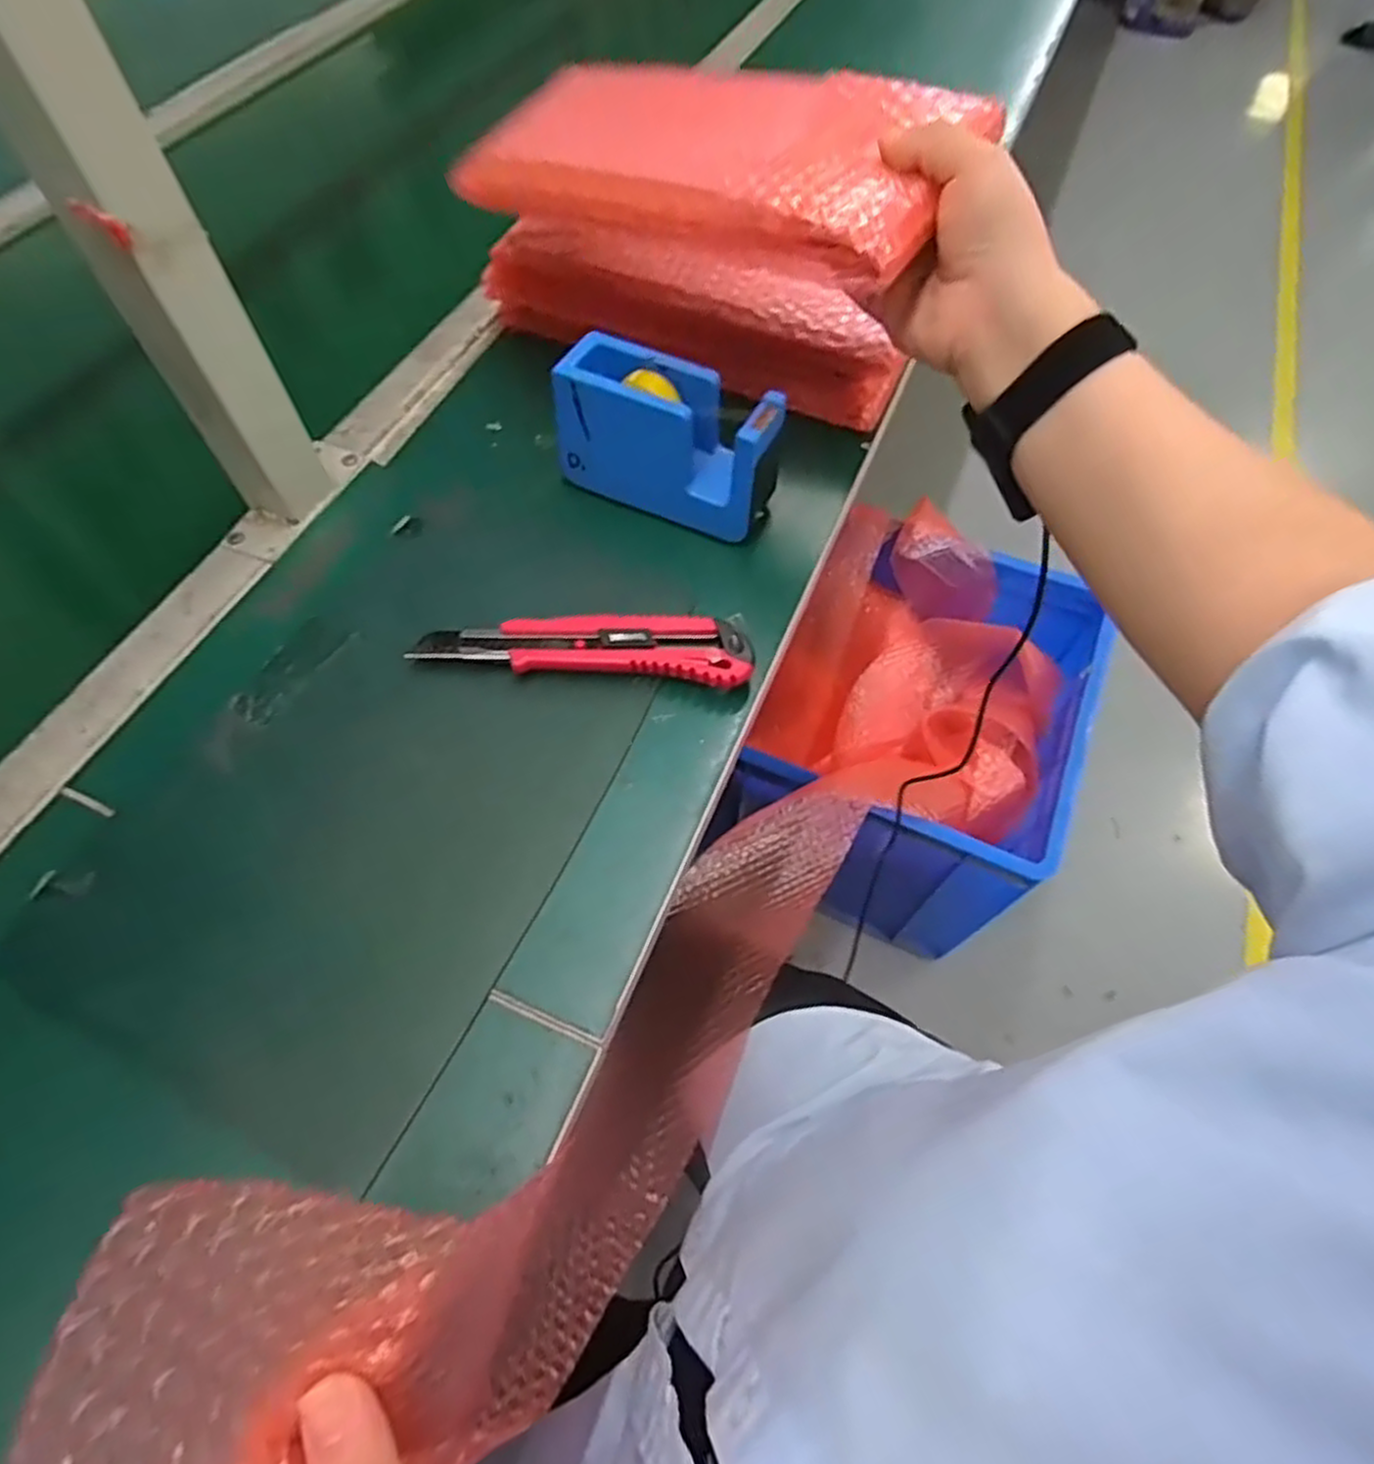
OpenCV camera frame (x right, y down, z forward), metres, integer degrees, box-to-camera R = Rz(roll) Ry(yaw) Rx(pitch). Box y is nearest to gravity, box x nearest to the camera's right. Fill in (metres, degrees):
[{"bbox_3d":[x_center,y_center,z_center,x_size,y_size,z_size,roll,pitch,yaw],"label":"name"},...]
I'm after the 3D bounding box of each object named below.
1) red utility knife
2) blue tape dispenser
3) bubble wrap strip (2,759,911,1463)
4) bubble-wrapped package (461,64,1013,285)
[{"bbox_3d":[-0.055,-0.045,0.411,0.177,0.018,0.038,4,60,2],"label":"red utility knife"},{"bbox_3d":[-0.013,-0.171,0.450,0.126,0.077,0.051,21,62,11],"label":"blue tape dispenser"},{"bbox_3d":[0.004,0.160,0.492,0.124,0.752,0.222,32,102,17],"label":"bubble wrap strip"},{"bbox_3d":[0.011,-0.313,0.407,0.278,0.042,0.121,28,63,25],"label":"bubble-wrapped package"}]

